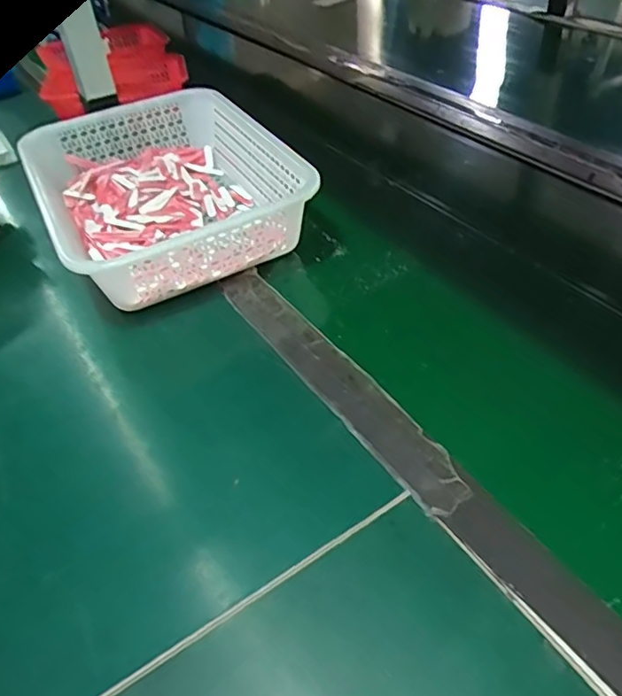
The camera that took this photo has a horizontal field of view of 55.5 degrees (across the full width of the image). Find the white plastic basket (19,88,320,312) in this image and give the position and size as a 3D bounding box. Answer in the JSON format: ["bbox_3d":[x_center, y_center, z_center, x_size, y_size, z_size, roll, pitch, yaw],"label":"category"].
[{"bbox_3d":[-0.176,-0.192,0.695,0.254,0.089,0.356,-23,46,-17],"label":"white plastic basket"}]

